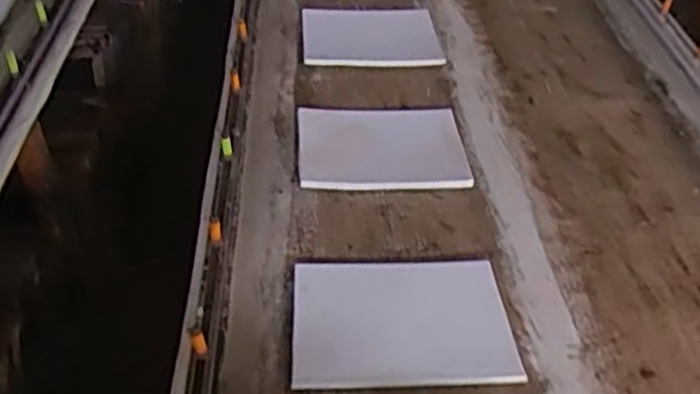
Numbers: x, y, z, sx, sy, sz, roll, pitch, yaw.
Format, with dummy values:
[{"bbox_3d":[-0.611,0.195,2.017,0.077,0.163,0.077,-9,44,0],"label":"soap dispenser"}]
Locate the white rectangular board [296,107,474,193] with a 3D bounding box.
[{"bbox_3d":[0.053,-0.085,1.223,0.278,0.022,0.227,-3,41,-6],"label":"white rectangular board"}]

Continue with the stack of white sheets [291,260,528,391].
[{"bbox_3d":[0.064,0.155,0.930,0.273,0.017,0.203,0,41,-3],"label":"stack of white sheets"}]

